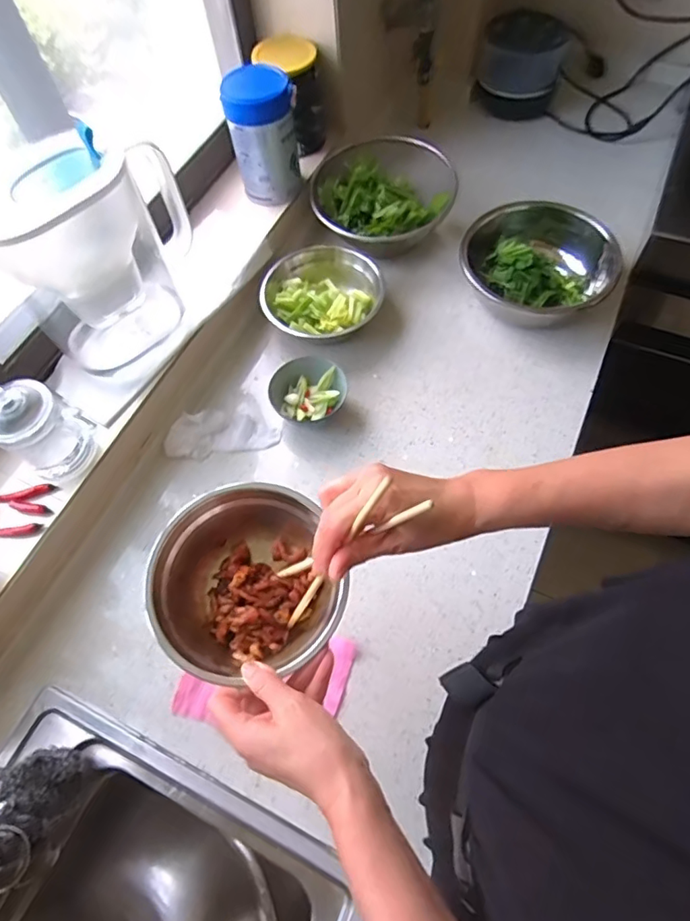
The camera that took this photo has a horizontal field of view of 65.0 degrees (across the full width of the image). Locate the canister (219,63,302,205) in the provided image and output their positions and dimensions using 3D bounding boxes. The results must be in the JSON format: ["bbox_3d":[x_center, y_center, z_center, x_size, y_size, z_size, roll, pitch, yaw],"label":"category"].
[{"bbox_3d":[-0.129,-0.518,0.868,0.099,0.164,0.116,-10,63,-2],"label":"canister"}]

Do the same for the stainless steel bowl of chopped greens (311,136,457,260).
[{"bbox_3d":[0.071,-0.456,0.959,0.249,0.097,0.241,-2,63,3],"label":"stainless steel bowl of chopped greens"}]

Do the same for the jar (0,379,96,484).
[{"bbox_3d":[-0.377,-0.051,0.651,0.101,0.133,0.088,38,71,20],"label":"jar"}]

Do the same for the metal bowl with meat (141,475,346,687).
[{"bbox_3d":[-0.087,0.107,0.474,0.152,0.072,0.153,-2,63,3],"label":"metal bowl with meat"}]

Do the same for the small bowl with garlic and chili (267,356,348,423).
[{"bbox_3d":[-0.054,-0.101,0.800,0.111,0.045,0.098,-3,63,2],"label":"small bowl with garlic and chili"}]

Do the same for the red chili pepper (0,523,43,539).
[{"bbox_3d":[-0.415,0.086,0.655,0.095,0.015,0.016,-3,63,2],"label":"red chili pepper"}]

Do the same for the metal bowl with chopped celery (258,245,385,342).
[{"bbox_3d":[-0.036,-0.265,0.872,0.194,0.073,0.155,-23,64,-8],"label":"metal bowl with chopped celery"}]

